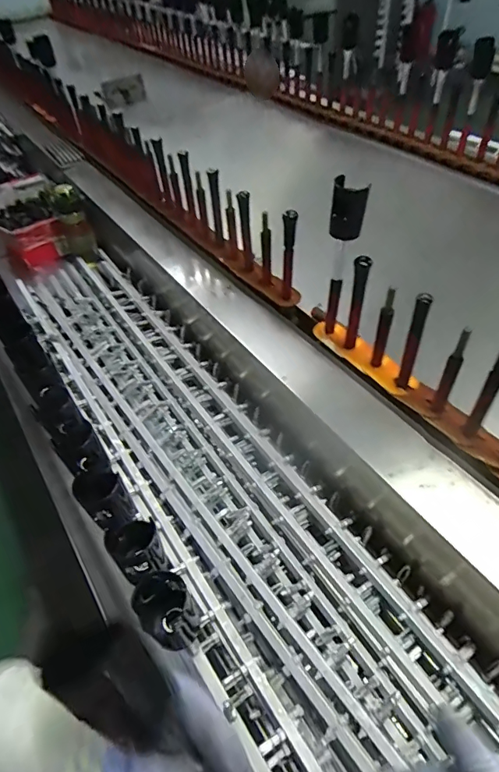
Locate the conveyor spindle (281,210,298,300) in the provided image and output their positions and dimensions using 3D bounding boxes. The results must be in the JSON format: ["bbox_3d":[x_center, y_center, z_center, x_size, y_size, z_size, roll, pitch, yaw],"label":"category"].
[{"bbox_3d":[0.062,-0.205,0.733,0.022,0.153,0.028,-1,45,5],"label":"conveyor spindle"}]

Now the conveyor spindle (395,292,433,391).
[{"bbox_3d":[0.201,-0.052,0.574,0.018,0.144,0.017,10,47,15],"label":"conveyor spindle"}]

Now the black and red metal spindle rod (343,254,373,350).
[{"bbox_3d":[0.145,-0.111,0.634,0.022,0.143,0.020,3,45,8],"label":"black and red metal spindle rod"}]

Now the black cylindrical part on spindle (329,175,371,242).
[{"bbox_3d":[0.122,-0.216,0.572,0.040,0.065,0.030,7,46,12],"label":"black cylindrical part on spindle"}]

